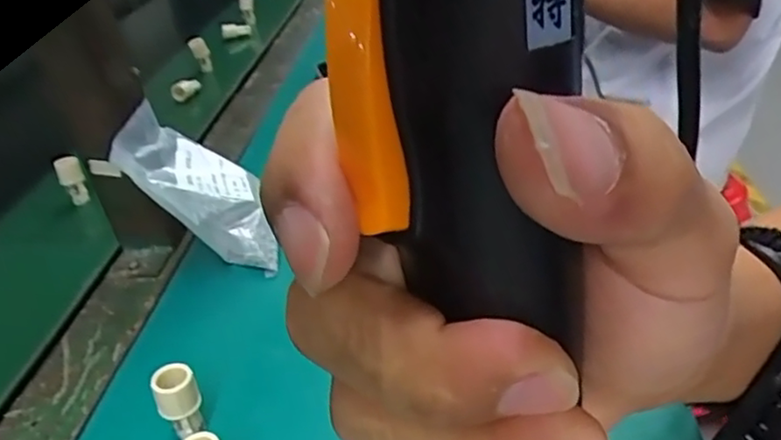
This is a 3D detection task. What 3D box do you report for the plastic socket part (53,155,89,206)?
[{"bbox_3d":[-0.280,-0.035,0.581,0.016,0.048,0.026,-33,39,-32],"label":"plastic socket part"}]

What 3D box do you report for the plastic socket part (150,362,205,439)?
[{"bbox_3d":[-0.103,0.091,0.324,0.020,0.040,0.015,-19,34,-22],"label":"plastic socket part"}]

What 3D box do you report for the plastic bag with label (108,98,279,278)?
[{"bbox_3d":[-0.136,-0.022,0.461,0.116,0.039,0.106,23,27,-30],"label":"plastic bag with label"}]

